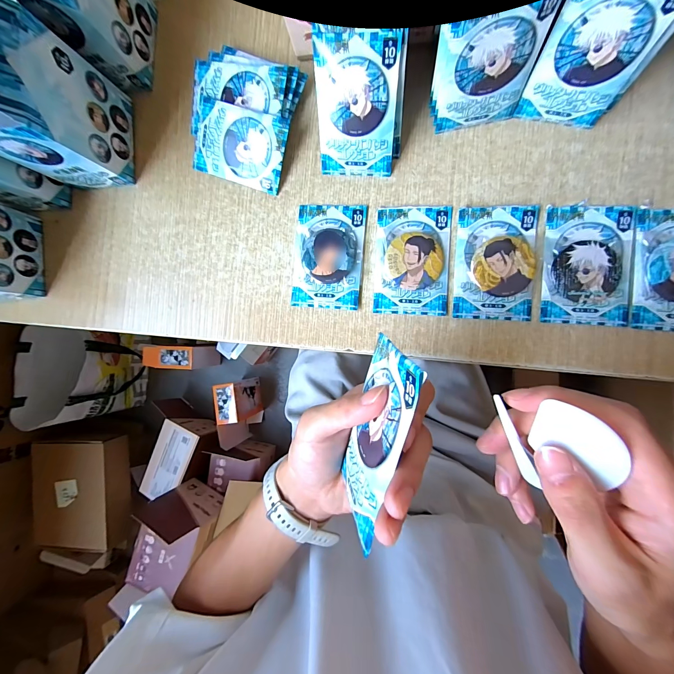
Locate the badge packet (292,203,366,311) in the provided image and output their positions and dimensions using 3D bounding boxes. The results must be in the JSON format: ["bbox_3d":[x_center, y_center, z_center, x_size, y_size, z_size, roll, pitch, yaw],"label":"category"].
[{"bbox_3d":[-0.010,-0.081,0.314,0.069,0.011,0.103,5,90,9],"label":"badge packet"}]

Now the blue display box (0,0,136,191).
[{"bbox_3d":[-0.274,-0.213,0.294,0.076,0.141,0.095,-1,89,9],"label":"blue display box"}]

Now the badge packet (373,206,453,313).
[{"bbox_3d":[0.072,-0.074,0.300,0.069,0.012,0.103,3,89,9],"label":"badge packet"}]

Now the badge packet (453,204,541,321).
[{"bbox_3d":[0.146,-0.068,0.289,0.070,0.010,0.102,3,89,9],"label":"badge packet"}]

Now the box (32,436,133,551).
[{"bbox_3d":[-0.813,0.483,0.997,0.297,0.121,0.345,1,89,9],"label":"box"}]

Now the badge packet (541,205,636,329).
[{"bbox_3d":[0.221,-0.064,0.276,0.071,0.009,0.104,4,90,9],"label":"badge packet"}]

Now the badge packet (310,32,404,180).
[{"bbox_3d":[0.017,-0.195,0.276,0.069,0.101,0.005,7,49,8],"label":"badge packet"}]

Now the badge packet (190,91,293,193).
[{"bbox_3d":[-0.101,-0.197,0.324,0.103,0.006,0.069,21,113,8],"label":"badge packet"}]

